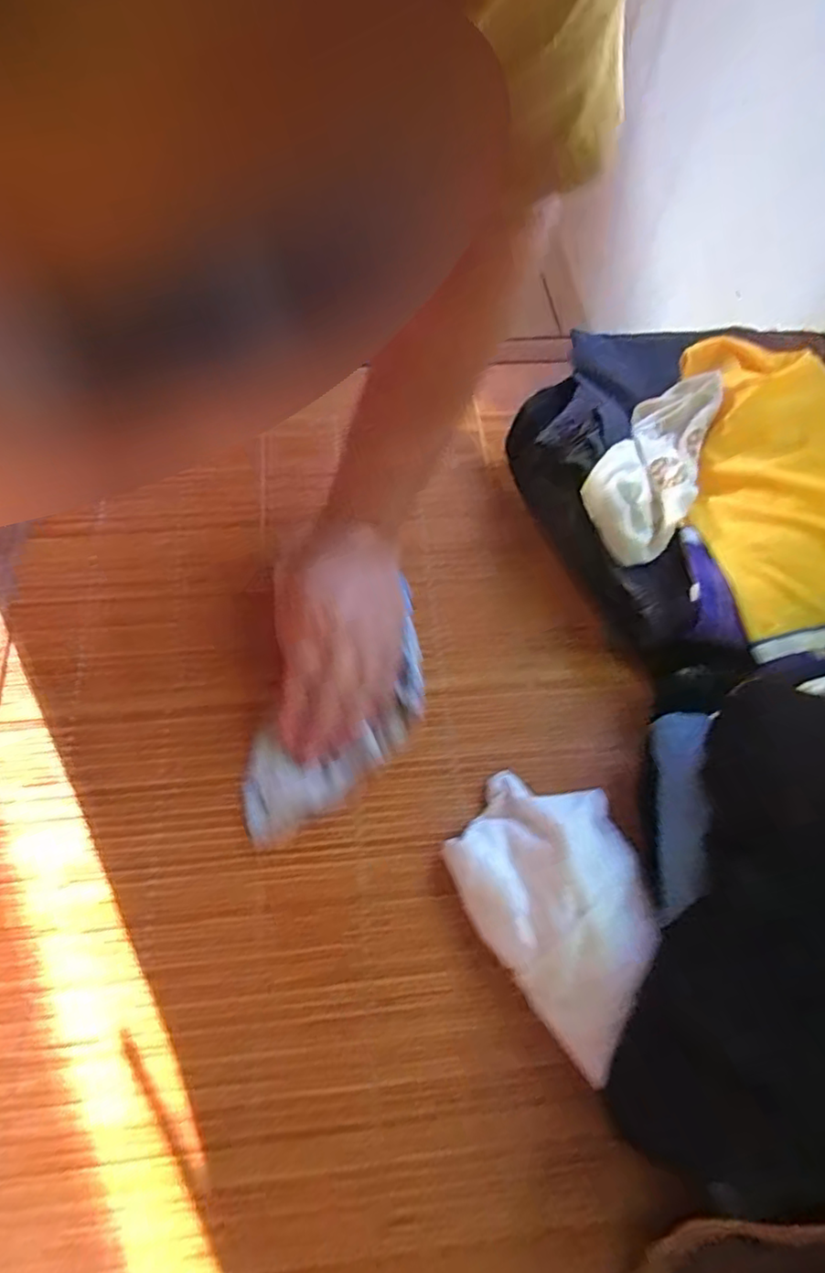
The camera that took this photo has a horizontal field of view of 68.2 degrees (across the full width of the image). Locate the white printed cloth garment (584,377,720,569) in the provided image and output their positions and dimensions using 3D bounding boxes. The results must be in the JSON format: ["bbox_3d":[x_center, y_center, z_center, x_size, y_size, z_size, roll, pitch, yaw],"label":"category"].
[{"bbox_3d":[0.169,-0.122,0.422,0.065,0.036,0.151,31,65,12],"label":"white printed cloth garment"}]

